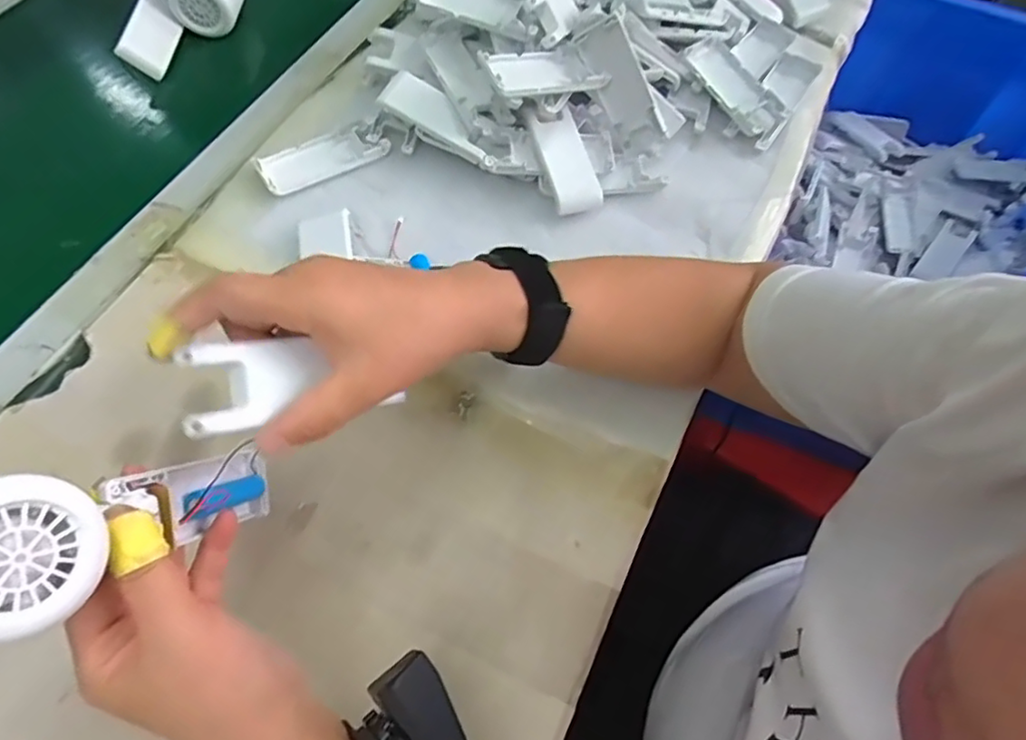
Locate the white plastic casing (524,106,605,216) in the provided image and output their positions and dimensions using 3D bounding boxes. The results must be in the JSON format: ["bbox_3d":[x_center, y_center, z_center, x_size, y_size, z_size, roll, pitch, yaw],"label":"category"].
[{"bbox_3d":[0.042,-0.172,0.490,0.039,0.010,0.097,-18,81,-13],"label":"white plastic casing"}]

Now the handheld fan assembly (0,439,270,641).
[{"bbox_3d":[-0.168,0.064,0.272,0.034,0.166,0.045,22,94,7],"label":"handheld fan assembly"}]

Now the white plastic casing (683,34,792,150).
[{"bbox_3d":[0.199,-0.247,0.533,0.046,0.033,0.107,-34,70,-20],"label":"white plastic casing"}]

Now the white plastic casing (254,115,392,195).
[{"bbox_3d":[-0.153,-0.177,0.494,0.107,0.014,0.040,-27,67,-17],"label":"white plastic casing"}]

